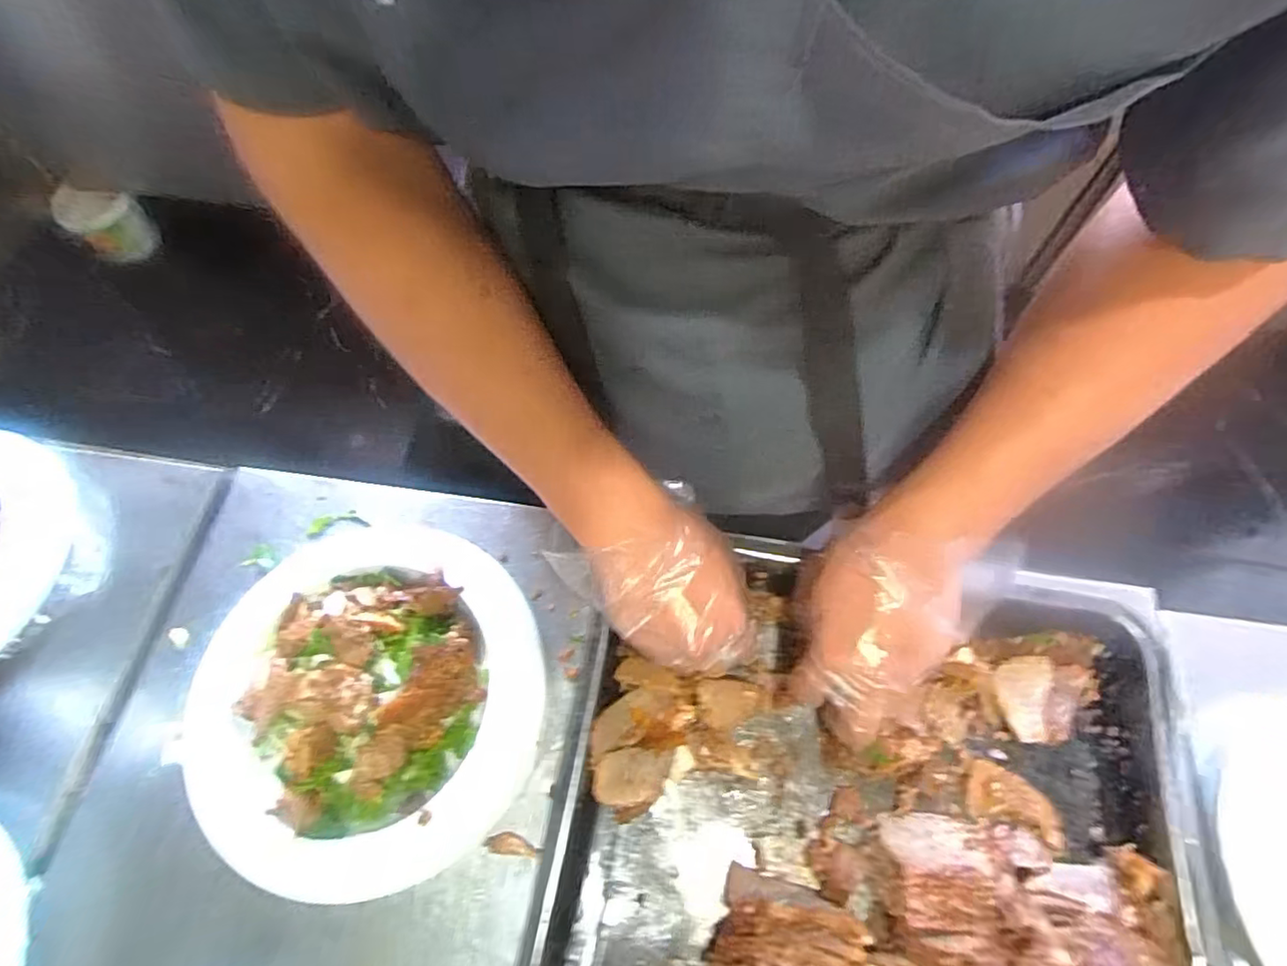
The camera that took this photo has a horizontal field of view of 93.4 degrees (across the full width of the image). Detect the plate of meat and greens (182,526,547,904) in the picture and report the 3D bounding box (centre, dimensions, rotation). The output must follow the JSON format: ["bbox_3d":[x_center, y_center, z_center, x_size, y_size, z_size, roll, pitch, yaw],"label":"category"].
[{"bbox_3d":[-0.194,0.139,0.425,0.261,0.063,0.232,25,68,13],"label":"plate of meat and greens"}]

